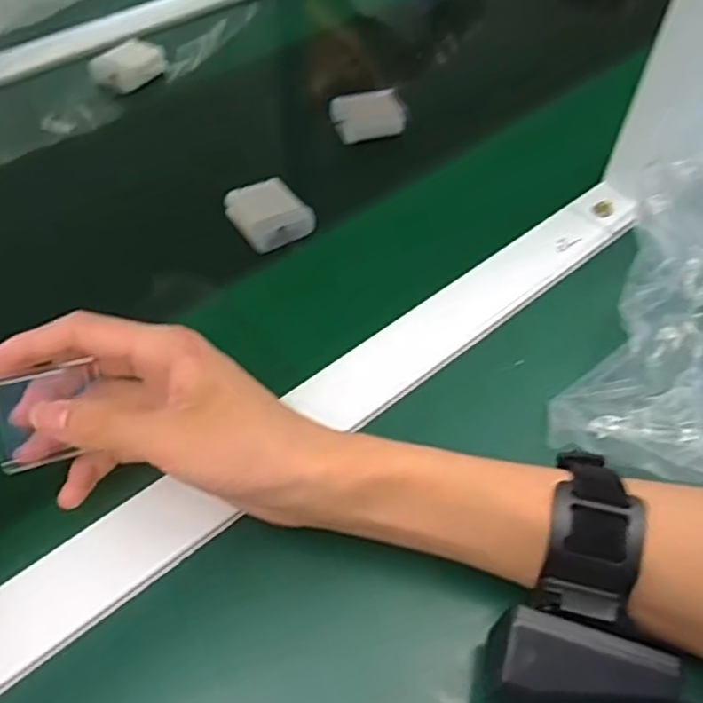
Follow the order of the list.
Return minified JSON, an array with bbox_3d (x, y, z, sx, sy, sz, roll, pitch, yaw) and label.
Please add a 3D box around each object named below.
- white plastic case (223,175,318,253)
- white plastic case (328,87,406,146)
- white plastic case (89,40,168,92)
[{"bbox_3d":[-0.055,-0.093,0.450,0.046,0.016,0.049,-27,58,-21],"label":"white plastic case"},{"bbox_3d":[0.014,-0.184,0.521,0.054,0.022,0.032,-10,54,-10],"label":"white plastic case"},{"bbox_3d":[-0.184,-0.238,0.554,0.034,0.022,0.057,39,61,24],"label":"white plastic case"}]

